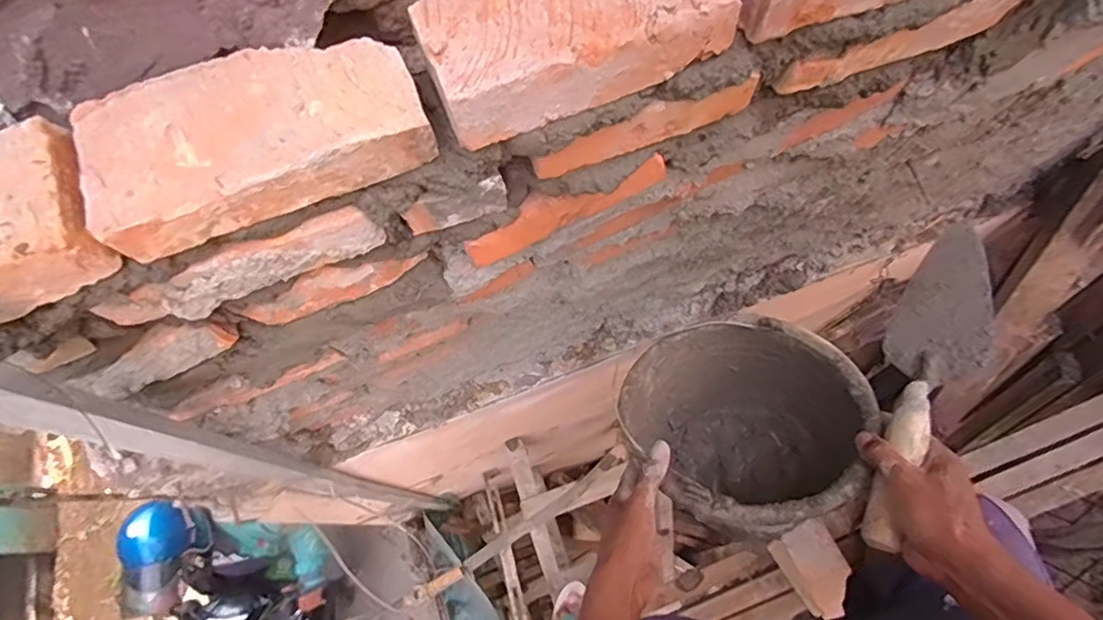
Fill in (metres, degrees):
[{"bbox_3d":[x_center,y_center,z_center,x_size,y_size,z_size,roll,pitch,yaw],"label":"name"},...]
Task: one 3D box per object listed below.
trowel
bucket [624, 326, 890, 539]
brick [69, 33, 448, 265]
[{"bbox_3d":[0.354,0.075,0.545,0.077,0.060,0.311,25,77,7],"label":"trowel"},{"bbox_3d":[0.225,0.153,0.650,0.263,0.190,0.242,-11,44,11],"label":"bucket"},{"bbox_3d":[-0.166,-0.100,0.329,0.180,0.040,0.084,-23,71,-10],"label":"brick"}]

